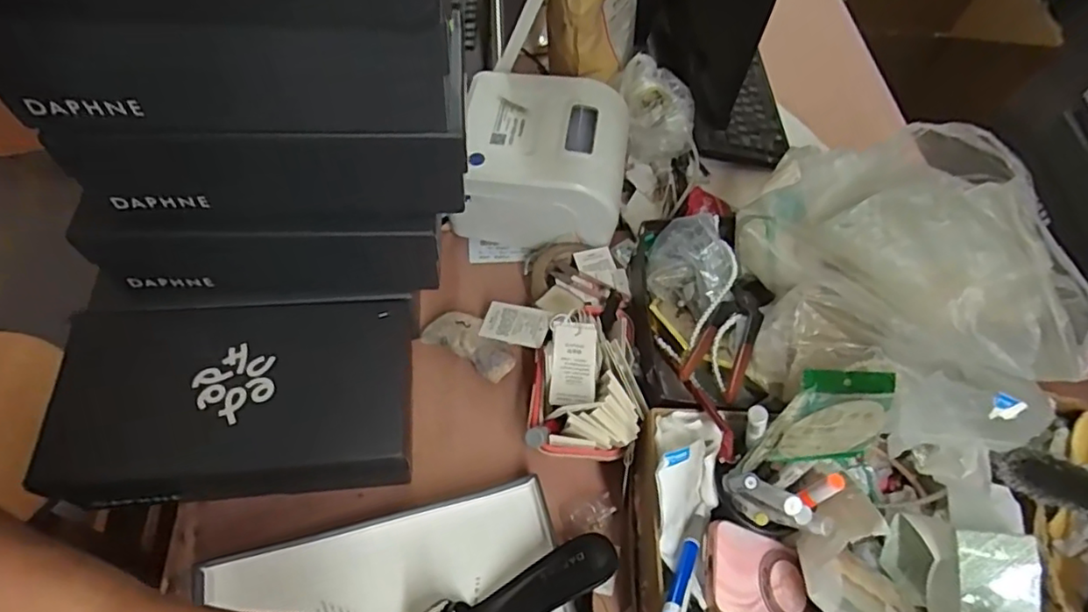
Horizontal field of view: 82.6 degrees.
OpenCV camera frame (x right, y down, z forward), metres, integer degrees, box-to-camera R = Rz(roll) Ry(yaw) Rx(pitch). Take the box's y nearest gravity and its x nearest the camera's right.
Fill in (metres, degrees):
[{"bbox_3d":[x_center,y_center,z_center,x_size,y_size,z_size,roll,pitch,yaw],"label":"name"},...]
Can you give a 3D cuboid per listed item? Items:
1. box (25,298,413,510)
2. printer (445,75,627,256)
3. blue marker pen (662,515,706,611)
[{"bbox_3d":[-0.274,0.091,0.574,0.295,0.085,0.170,-3,60,-6],"label":"box"},{"bbox_3d":[-0.003,-0.167,0.733,0.178,0.127,0.161,7,59,0],"label":"printer"},{"bbox_3d":[0.110,0.204,0.481,0.015,0.009,0.110,27,33,12],"label":"blue marker pen"}]

